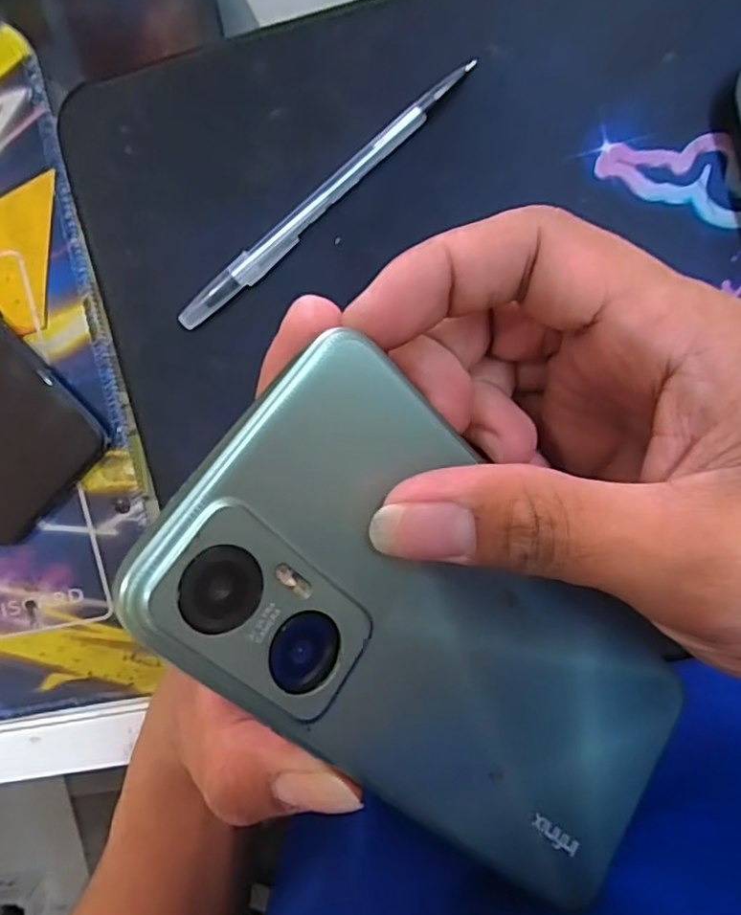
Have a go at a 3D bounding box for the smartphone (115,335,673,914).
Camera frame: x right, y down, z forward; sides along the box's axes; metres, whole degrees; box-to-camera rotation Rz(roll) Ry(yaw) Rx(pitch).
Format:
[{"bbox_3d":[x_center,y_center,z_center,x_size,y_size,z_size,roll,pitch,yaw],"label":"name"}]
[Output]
[{"bbox_3d":[0.024,0.049,0.153,0.158,0.007,0.074,44,71,-25],"label":"smartphone"}]

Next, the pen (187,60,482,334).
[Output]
[{"bbox_3d":[-0.020,-0.105,0.258,0.151,0.006,0.011,-41,92,8],"label":"pen"}]

